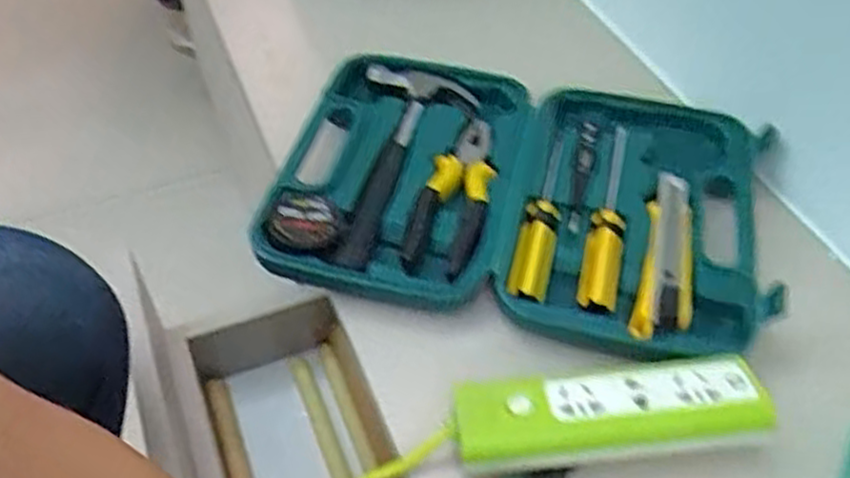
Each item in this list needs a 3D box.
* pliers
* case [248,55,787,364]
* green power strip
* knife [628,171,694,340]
[{"bbox_3d":[0.024,-0.037,0.578,0.051,0.027,0.155,13,50,11],"label":"pliers"},{"bbox_3d":[0.069,-0.031,0.587,0.353,0.050,0.256,13,50,11],"label":"case"},{"bbox_3d":[0.106,0.099,0.439,0.173,0.024,0.054,-3,49,-3],"label":"green power strip"},{"bbox_3d":[0.169,0.010,0.534,0.036,0.020,0.158,12,50,10],"label":"knife"}]

